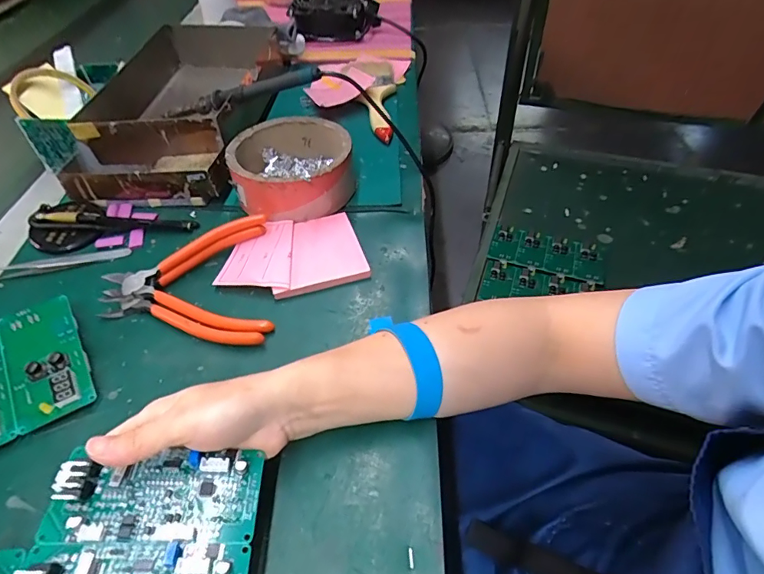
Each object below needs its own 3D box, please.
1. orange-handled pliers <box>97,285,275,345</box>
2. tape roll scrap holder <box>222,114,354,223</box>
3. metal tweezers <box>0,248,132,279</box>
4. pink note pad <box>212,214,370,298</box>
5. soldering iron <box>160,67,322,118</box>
[{"bbox_3d":[-0.161,0.023,0.369,0.144,0.015,0.027,10,49,12],"label":"orange-handled pliers"},{"bbox_3d":[-0.090,-0.121,0.467,0.115,0.053,0.117,-1,48,2],"label":"tape roll scrap holder"},{"bbox_3d":[-0.291,-0.024,0.417,0.109,0.009,0.015,-13,48,-9],"label":"metal tweezers"},{"bbox_3d":[-0.061,-0.033,0.420,0.080,0.009,0.088,-13,48,-9],"label":"pink note pad"},{"bbox_3d":[-0.153,-0.205,0.488,0.193,0.018,0.018,-5,45,22],"label":"soldering iron"}]

